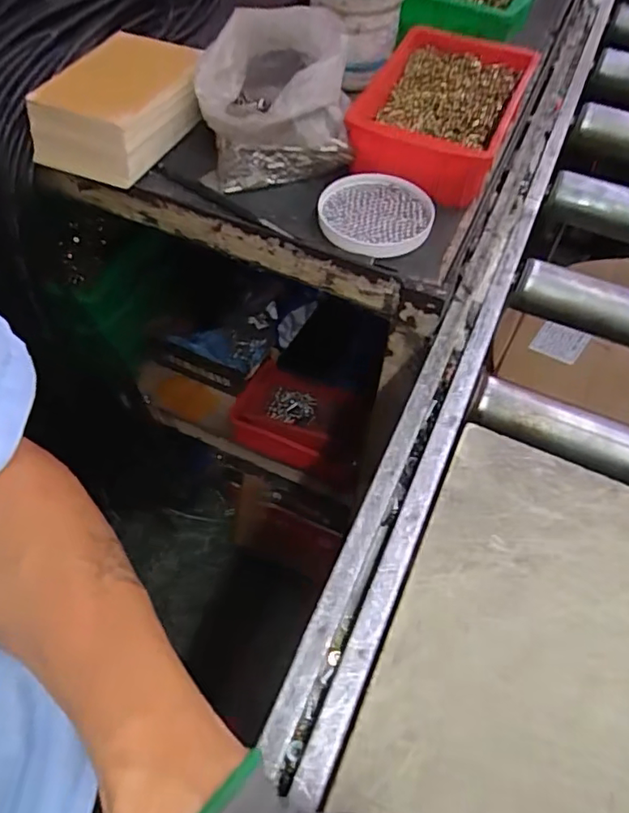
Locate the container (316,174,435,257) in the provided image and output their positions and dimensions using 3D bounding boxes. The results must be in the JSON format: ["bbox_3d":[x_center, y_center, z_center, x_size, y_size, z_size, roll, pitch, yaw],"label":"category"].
[{"bbox_3d":[0.052,-0.167,0.485,0.097,0.017,0.093,1,57,-1],"label":"container"}]

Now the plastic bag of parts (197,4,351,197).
[{"bbox_3d":[-0.038,-0.277,0.505,0.132,0.099,0.125,-1,57,-2],"label":"plastic bag of parts"}]

